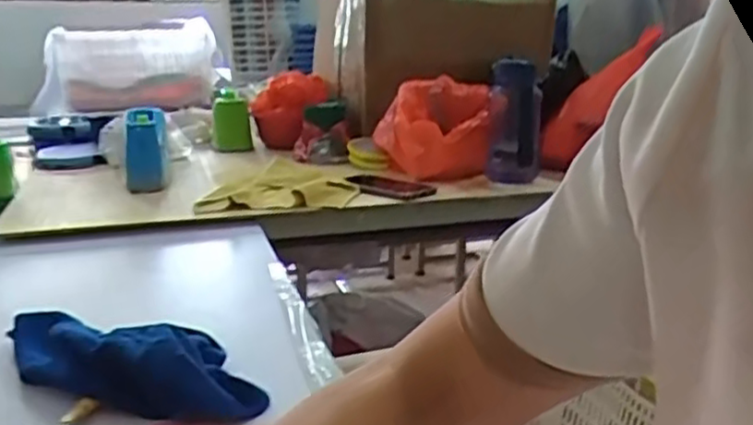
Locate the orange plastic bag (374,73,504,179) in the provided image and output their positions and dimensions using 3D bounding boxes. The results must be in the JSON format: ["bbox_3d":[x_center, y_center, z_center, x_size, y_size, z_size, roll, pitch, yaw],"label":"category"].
[{"bbox_3d":[0.098,-0.137,1.160,0.183,0.146,0.155,2,15,-1],"label":"orange plastic bag"}]

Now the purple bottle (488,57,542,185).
[{"bbox_3d":[0.215,-0.141,1.086,0.080,0.181,0.081,5,17,14],"label":"purple bottle"}]

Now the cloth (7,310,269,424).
[{"bbox_3d":[-0.204,0.113,0.566,0.255,0.050,0.096,5,17,15],"label":"cloth"}]

